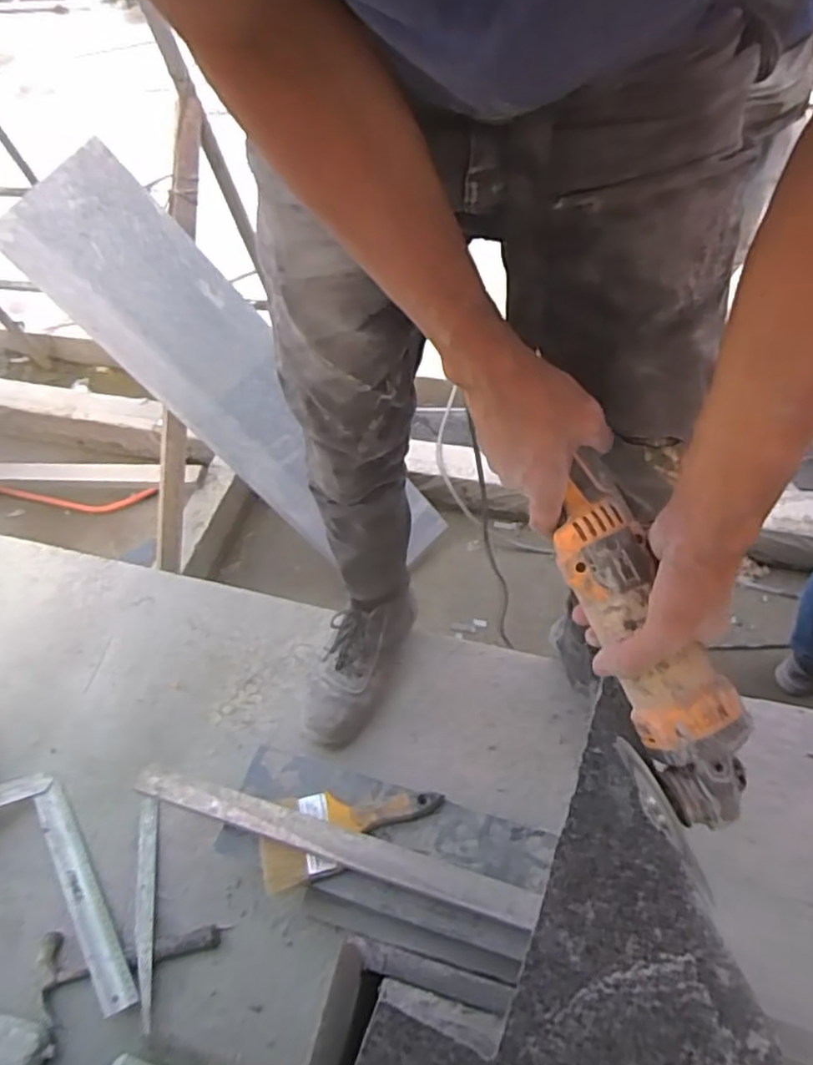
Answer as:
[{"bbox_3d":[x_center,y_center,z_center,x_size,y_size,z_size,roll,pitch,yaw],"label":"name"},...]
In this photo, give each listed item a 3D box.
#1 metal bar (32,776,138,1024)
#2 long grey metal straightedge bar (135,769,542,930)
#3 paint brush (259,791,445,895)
[{"bbox_3d":[-0.447,0.486,0.900,0.041,0.014,0.319,-31,54,-20],"label":"metal bar"},{"bbox_3d":[-0.099,0.374,0.804,0.507,0.020,0.039,12,59,15],"label":"long grey metal straightedge bar"},{"bbox_3d":[-0.071,0.371,0.844,0.233,0.026,0.099,-18,56,-4],"label":"paint brush"}]

